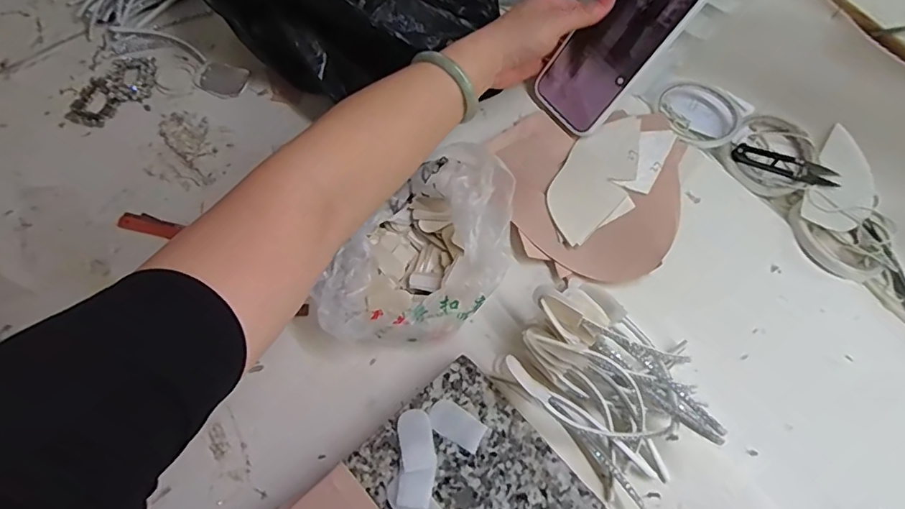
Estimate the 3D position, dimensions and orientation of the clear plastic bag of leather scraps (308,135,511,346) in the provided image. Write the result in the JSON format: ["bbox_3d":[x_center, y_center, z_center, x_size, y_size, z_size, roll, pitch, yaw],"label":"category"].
[{"bbox_3d":[-0.023,-0.003,0.436,0.129,0.063,0.199,38,73,14],"label":"clear plastic bag of leather scraps"}]

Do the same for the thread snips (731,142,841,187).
[{"bbox_3d":[0.332,-0.091,0.521,0.101,0.010,0.029,20,69,7],"label":"thread snips"}]

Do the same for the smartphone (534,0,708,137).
[{"bbox_3d":[0.148,-0.194,0.479,0.082,0.166,0.010,50,35,17],"label":"smartphone"}]

